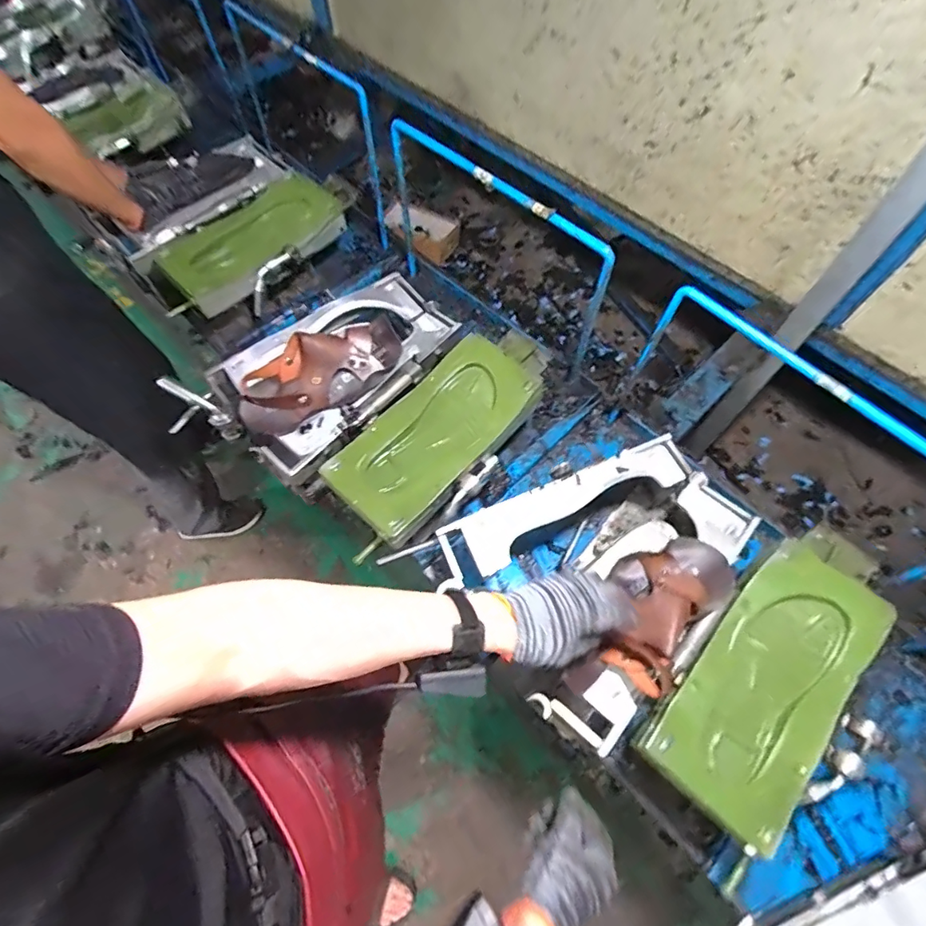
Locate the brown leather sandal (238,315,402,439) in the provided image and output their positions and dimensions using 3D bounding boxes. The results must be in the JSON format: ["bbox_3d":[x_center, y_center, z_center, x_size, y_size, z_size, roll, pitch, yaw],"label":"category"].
[{"bbox_3d":[-0.237,-0.151,0.823,0.281,0.083,0.107,-29,64,-14],"label":"brown leather sandal"}]

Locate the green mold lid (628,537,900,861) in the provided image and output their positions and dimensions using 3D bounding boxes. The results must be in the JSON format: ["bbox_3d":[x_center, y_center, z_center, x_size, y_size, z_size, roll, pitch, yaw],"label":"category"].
[{"bbox_3d":[0.400,0.284,0.650,0.171,0.059,0.358,40,69,20],"label":"green mold lid"}]

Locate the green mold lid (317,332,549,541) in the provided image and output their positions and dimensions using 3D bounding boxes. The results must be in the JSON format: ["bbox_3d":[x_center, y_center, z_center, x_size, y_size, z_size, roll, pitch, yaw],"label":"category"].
[{"bbox_3d":[-0.048,-0.052,0.823,0.168,0.063,0.355,39,68,20],"label":"green mold lid"}]

